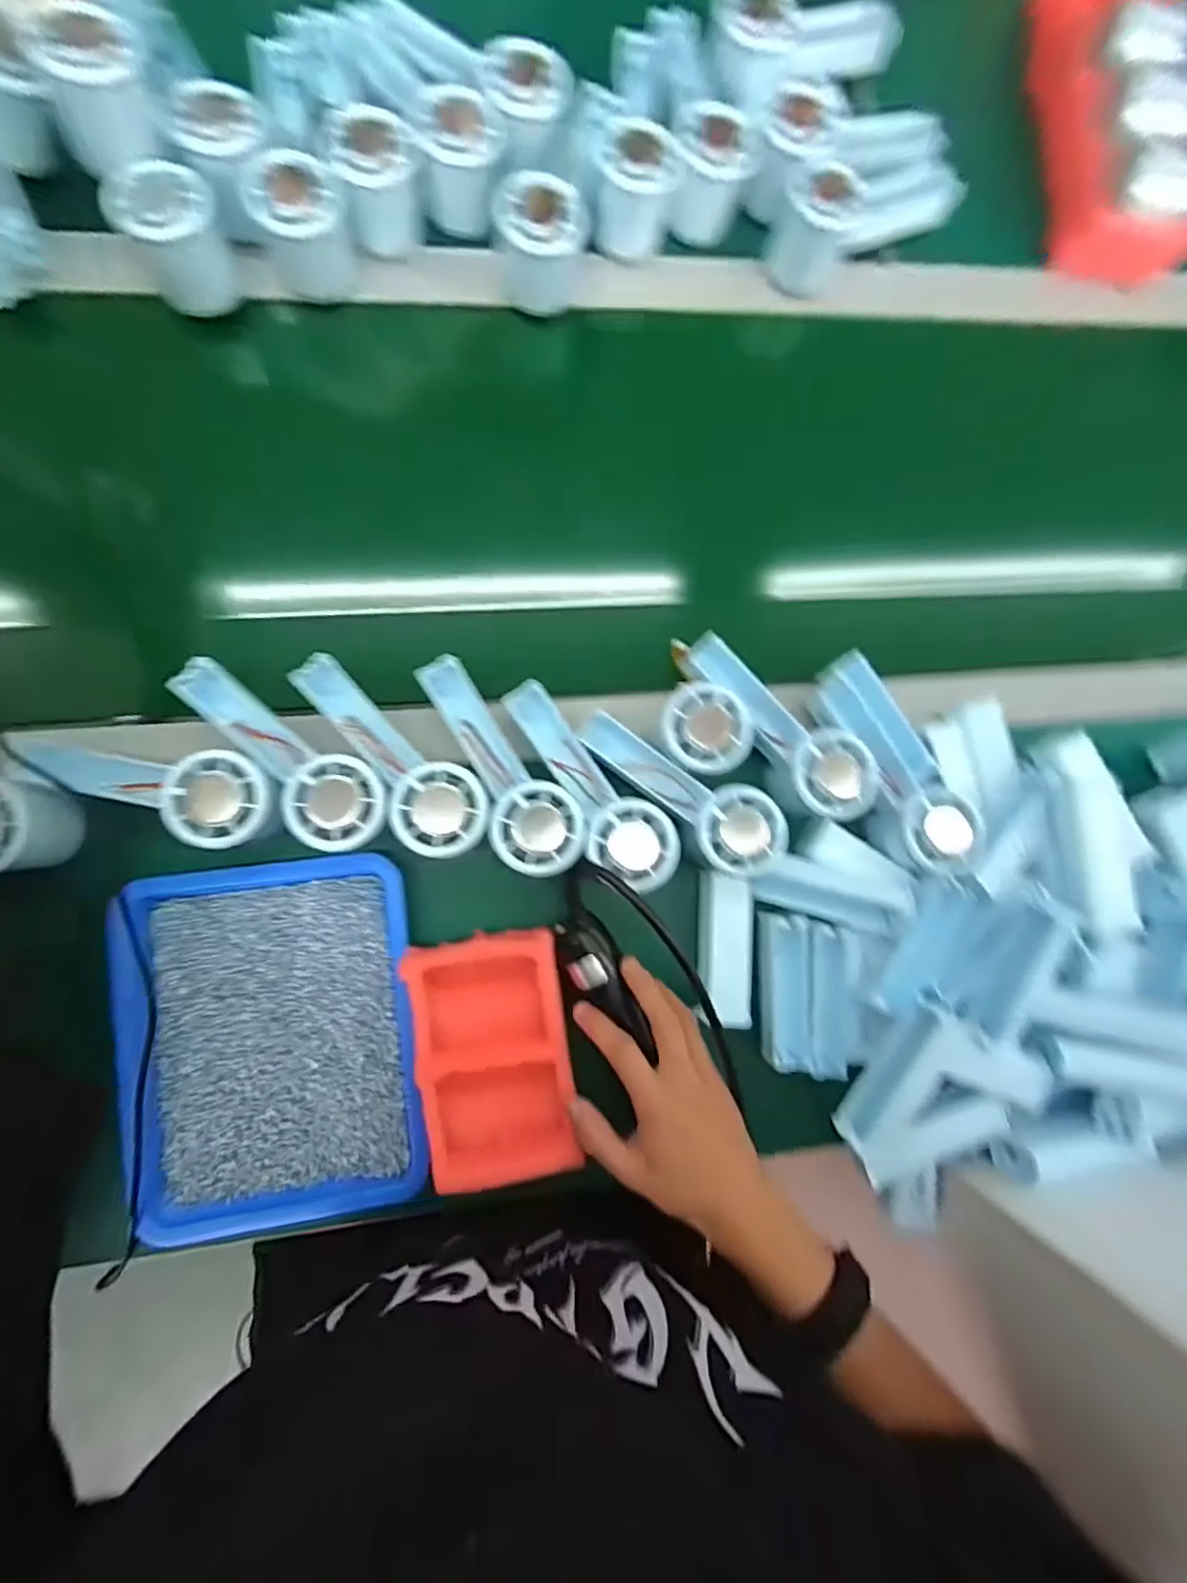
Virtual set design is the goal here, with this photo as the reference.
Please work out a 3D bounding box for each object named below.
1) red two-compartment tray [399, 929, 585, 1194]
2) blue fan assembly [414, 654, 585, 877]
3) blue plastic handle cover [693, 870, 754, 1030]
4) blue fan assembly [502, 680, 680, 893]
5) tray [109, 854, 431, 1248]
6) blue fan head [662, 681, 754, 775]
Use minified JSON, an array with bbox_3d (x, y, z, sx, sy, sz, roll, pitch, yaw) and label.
[{"bbox_3d":[-0.062,0.168,0.397,0.090,0.030,0.149,-7,86,-8],"label":"red two-compartment tray"},{"bbox_3d":[-0.062,-0.016,0.394,0.054,0.024,0.152,-34,90,-9],"label":"blue fan assembly"},{"bbox_3d":[0.092,0.109,0.432,0.036,0.020,0.101,6,84,-6],"label":"blue plastic handle cover"},{"bbox_3d":[-0.007,-0.002,0.398,0.050,0.024,0.150,-43,91,-8],"label":"blue fan assembly"},{"bbox_3d":[-0.195,0.154,0.385,0.168,0.033,0.215,-7,86,-8],"label":"tray"},{"bbox_3d":[0.073,-0.040,0.403,0.054,0.014,0.058,1,85,-7],"label":"blue fan head"}]

